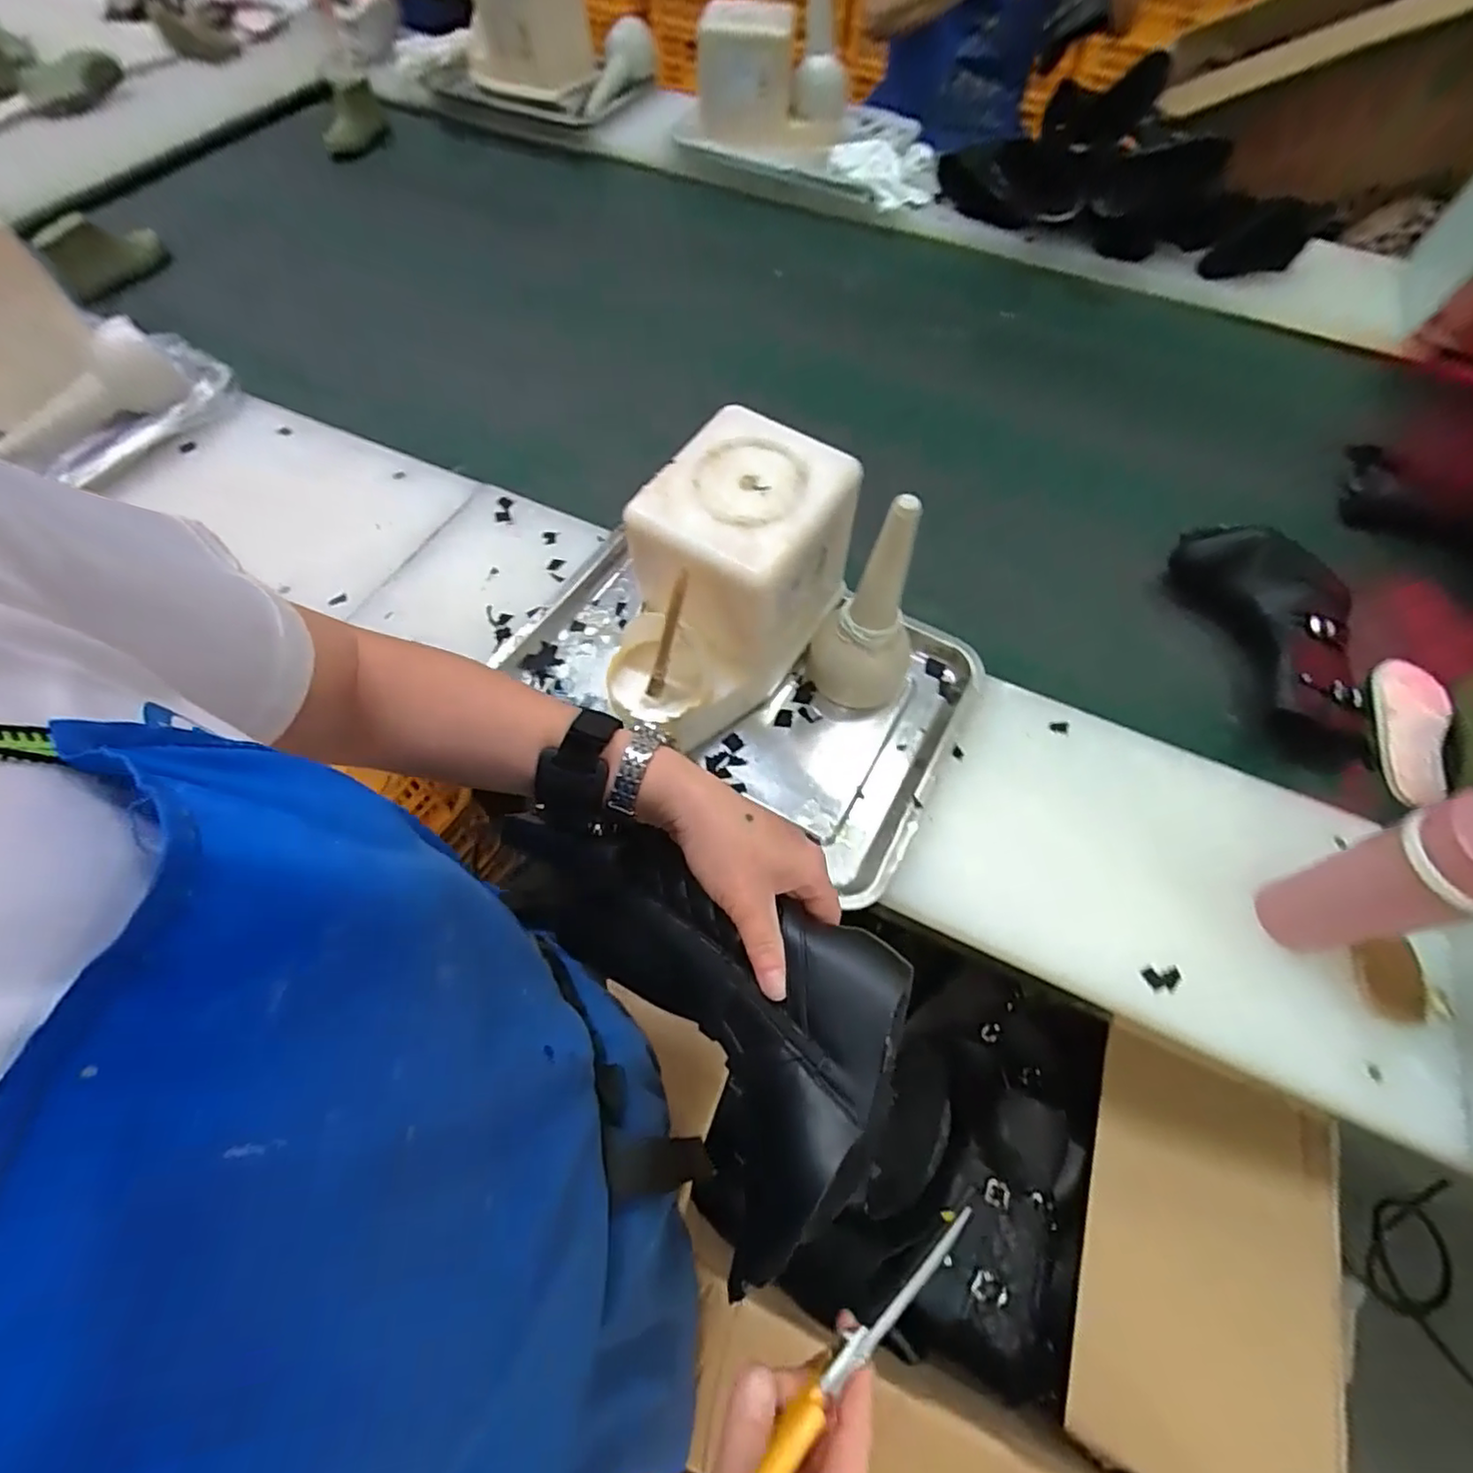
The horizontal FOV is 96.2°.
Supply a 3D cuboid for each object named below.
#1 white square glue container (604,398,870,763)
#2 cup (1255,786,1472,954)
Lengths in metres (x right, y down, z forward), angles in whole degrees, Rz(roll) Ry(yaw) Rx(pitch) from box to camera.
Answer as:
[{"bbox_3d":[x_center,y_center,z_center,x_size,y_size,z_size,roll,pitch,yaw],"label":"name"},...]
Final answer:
[{"bbox_3d":[-0.014,-0.123,0.530,0.128,0.156,0.213,34,66,16],"label":"white square glue container"},{"bbox_3d":[0.430,0.100,0.439,0.052,0.175,0.064,-19,63,-11],"label":"cup"}]

